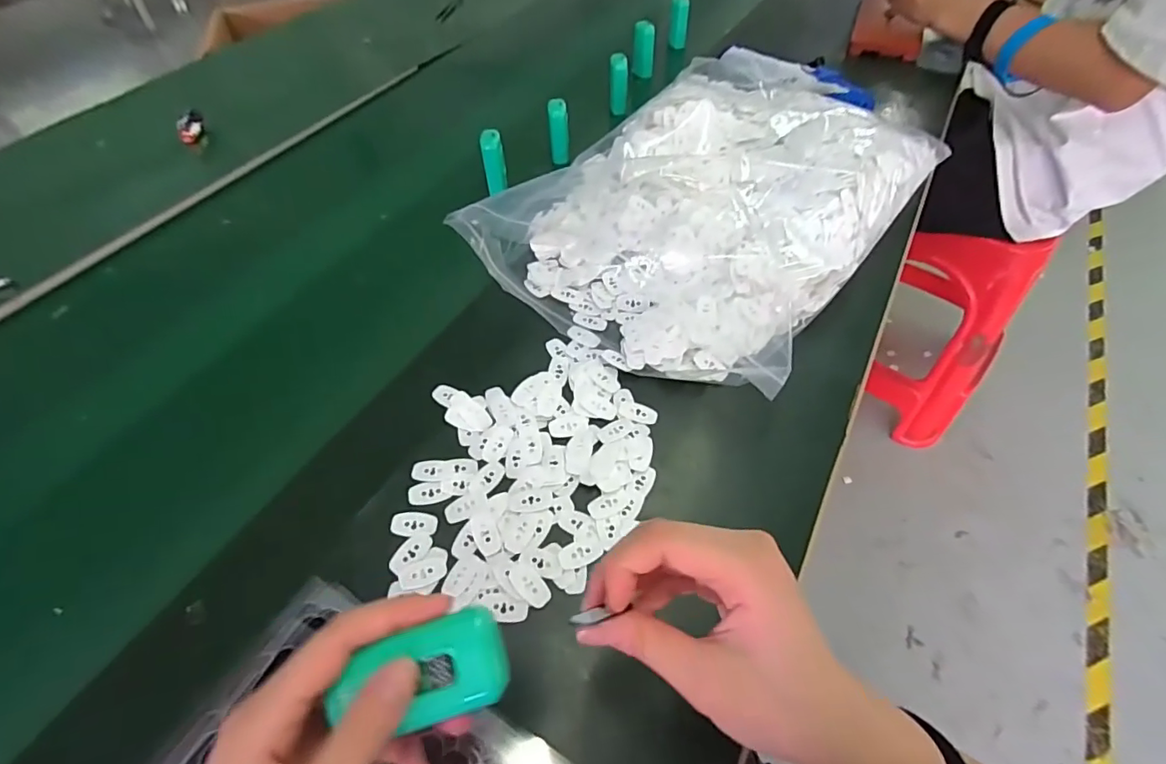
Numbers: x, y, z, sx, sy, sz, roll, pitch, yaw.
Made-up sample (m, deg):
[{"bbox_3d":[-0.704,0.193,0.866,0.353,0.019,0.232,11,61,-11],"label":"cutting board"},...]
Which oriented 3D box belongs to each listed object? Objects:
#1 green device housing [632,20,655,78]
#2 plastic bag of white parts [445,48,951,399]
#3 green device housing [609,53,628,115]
[{"bbox_3d":[0.089,-0.490,0.786,0.032,0.071,0.023,2,52,4],"label":"green device housing"},{"bbox_3d":[0.166,-0.236,0.576,0.335,0.067,0.557,31,59,24],"label":"plastic bag of white parts"},{"bbox_3d":[0.048,-0.397,0.716,0.023,0.070,0.017,-2,52,1],"label":"green device housing"}]

